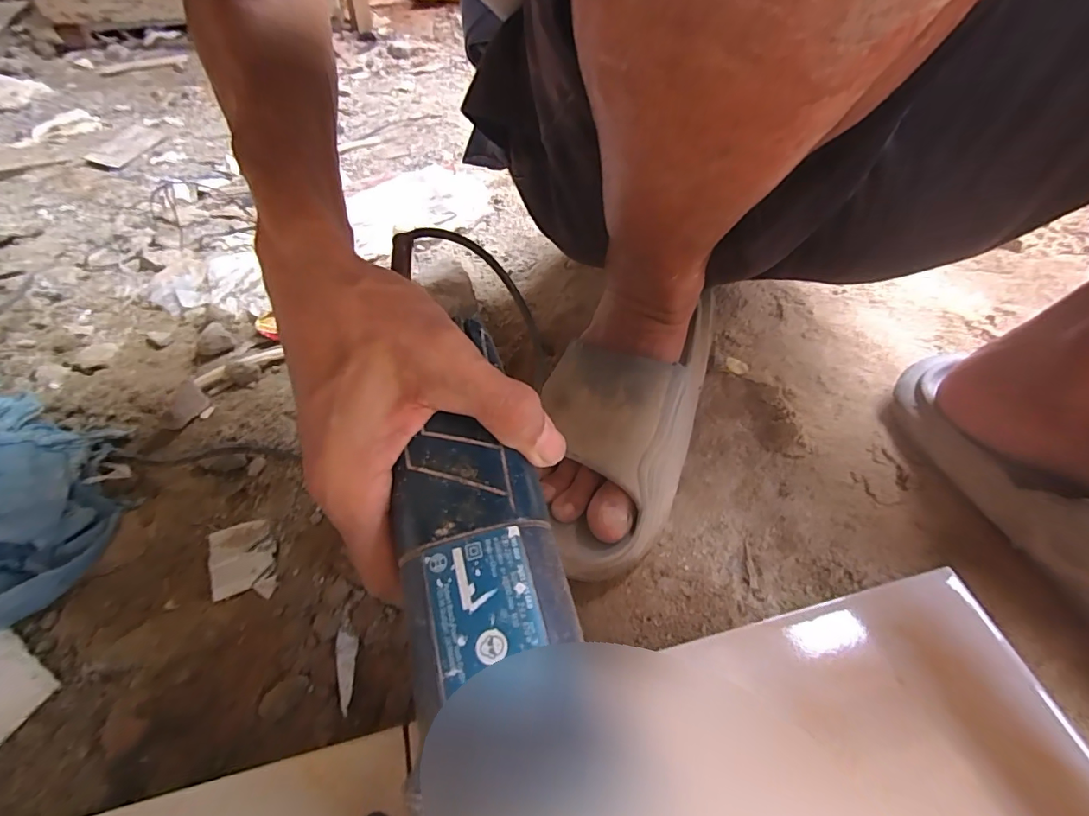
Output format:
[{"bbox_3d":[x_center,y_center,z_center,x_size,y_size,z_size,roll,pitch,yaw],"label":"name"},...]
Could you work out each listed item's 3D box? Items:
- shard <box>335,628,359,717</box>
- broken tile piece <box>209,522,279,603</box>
[{"bbox_3d":[-0.129,0.168,0.317,0.013,0.005,0.049,-5,51,-5],"label":"shard"},{"bbox_3d":[-0.223,0.110,0.360,0.043,0.004,0.060,-17,53,-14],"label":"broken tile piece"}]

